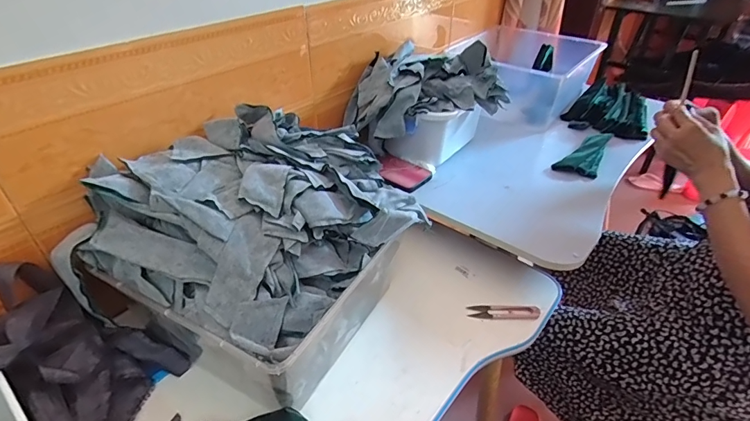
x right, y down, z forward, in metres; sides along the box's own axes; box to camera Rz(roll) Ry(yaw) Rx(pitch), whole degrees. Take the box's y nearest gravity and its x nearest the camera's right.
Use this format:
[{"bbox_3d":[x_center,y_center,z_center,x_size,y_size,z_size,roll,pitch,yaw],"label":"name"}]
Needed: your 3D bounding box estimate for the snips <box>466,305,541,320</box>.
[{"bbox_3d":[0.186,0.147,0.601,0.099,0.010,0.023,4,39,1],"label":"snips"}]

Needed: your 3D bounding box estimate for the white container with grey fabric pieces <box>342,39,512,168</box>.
[{"bbox_3d":[0.089,-0.200,0.797,0.289,0.172,0.183,-17,43,-23],"label":"white container with grey fabric pieces"}]

